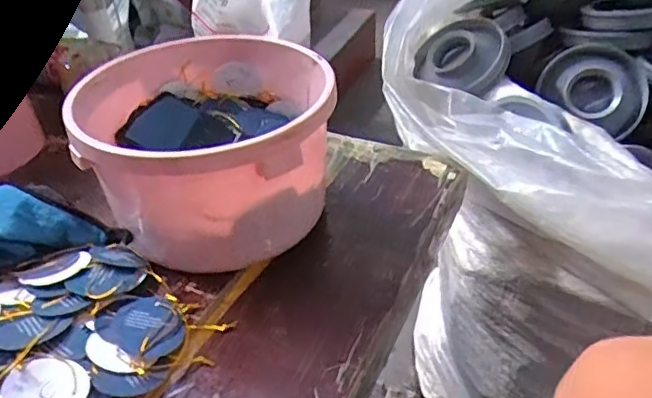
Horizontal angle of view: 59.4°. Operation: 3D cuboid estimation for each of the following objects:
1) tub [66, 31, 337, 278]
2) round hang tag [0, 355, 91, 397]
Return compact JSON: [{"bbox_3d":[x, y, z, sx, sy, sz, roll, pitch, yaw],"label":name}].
[{"bbox_3d":[-0.100,-0.042,0.522,0.204,0.135,0.205,-7,38,-6],"label":"tub"},{"bbox_3d":[-0.188,0.127,0.385,0.051,0.004,0.046,26,45,14],"label":"round hang tag"}]

